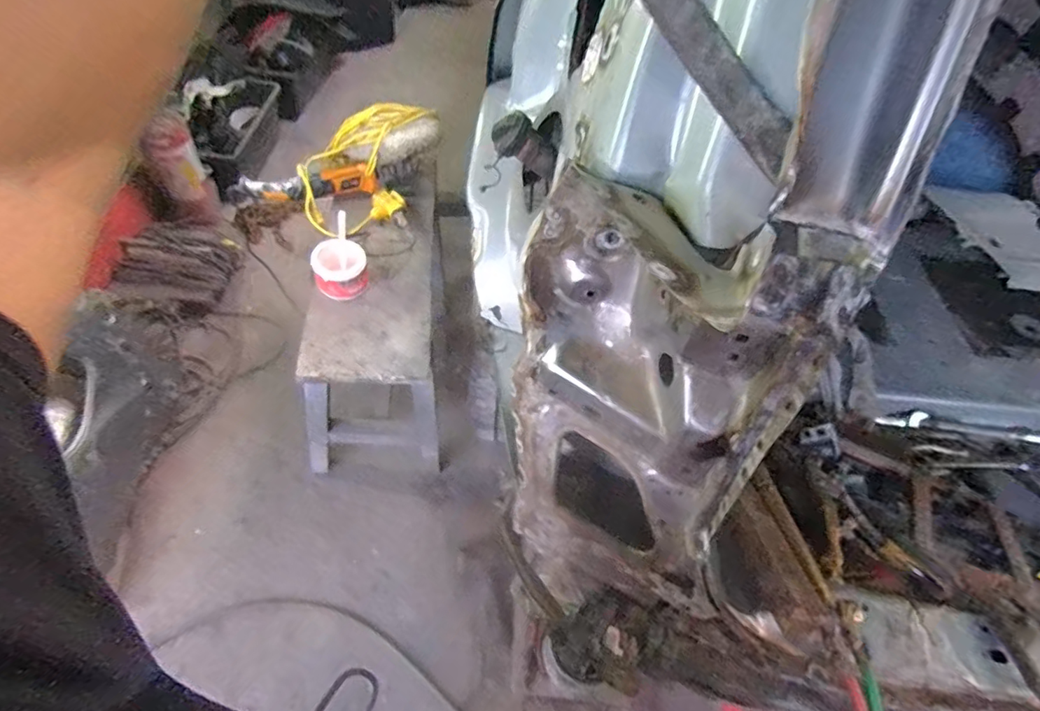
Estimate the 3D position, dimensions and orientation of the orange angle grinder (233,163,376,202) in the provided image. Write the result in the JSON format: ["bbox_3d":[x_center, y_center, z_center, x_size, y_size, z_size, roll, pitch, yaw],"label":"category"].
[{"bbox_3d":[-0.511,-0.412,1.271,0.319,0.071,0.070,-5,53,-9],"label":"orange angle grinder"}]

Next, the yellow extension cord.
[{"bbox_3d":[-0.338,-0.441,1.235,0.362,0.195,0.215,-24,58,-21],"label":"yellow extension cord"}]

